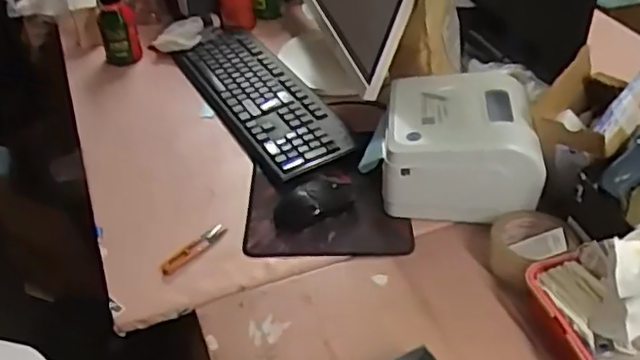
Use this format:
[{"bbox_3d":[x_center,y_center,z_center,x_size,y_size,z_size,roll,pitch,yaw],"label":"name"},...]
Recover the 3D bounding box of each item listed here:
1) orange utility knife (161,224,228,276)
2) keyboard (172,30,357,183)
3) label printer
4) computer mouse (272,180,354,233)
[{"bbox_3d":[-0.158,0.087,0.821,0.017,0.016,0.102,24,47,29],"label":"orange utility knife"},{"bbox_3d":[-0.096,-0.133,1.038,0.137,0.029,0.380,-29,51,-17],"label":"keyboard"},{"bbox_3d":[0.170,-0.047,0.856,0.201,0.112,0.168,-2,40,2],"label":"label printer"},{"bbox_3d":[-0.009,0.035,0.861,0.108,0.033,0.061,-26,45,-24],"label":"computer mouse"}]

